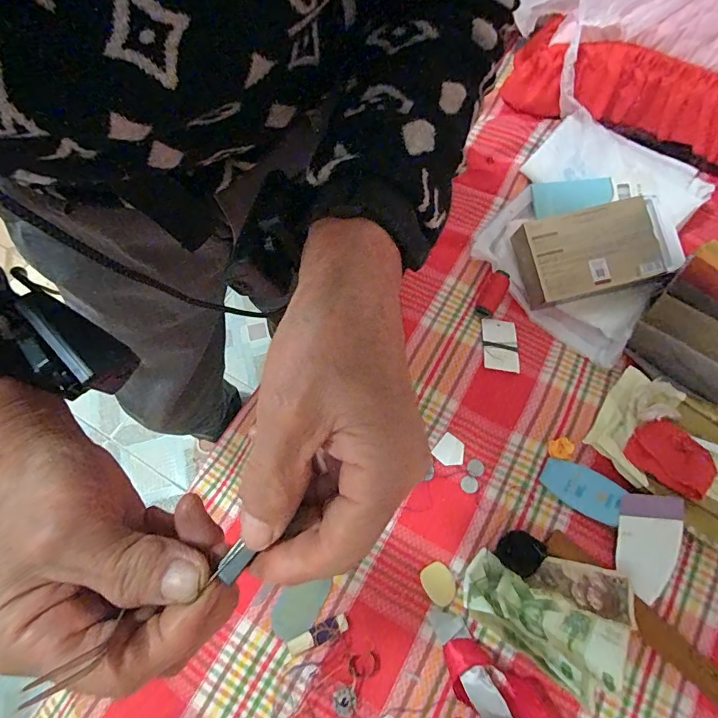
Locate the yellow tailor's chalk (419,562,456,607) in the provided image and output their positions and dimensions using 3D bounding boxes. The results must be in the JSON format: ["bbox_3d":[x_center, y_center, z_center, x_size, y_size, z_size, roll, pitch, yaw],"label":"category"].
[{"bbox_3d":[0.079,0.222,0.424,0.029,0.004,0.038,-24,69,-8],"label":"yellow tailor's chalk"}]

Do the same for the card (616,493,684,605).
[{"bbox_3d":[0.286,0.181,0.423,0.059,0.006,0.100,16,69,8],"label":"card"}]

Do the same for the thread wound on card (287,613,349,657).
[{"bbox_3d":[-0.039,0.260,0.405,0.057,0.007,0.016,-25,69,-9],"label":"thread wound on card"}]

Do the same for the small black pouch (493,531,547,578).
[{"bbox_3d":[0.162,0.193,0.428,0.044,0.011,0.042,-41,72,-14],"label":"small black pouch"}]

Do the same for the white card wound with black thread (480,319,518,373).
[{"bbox_3d":[0.166,-0.016,0.508,0.039,0.006,0.064,0,68,11],"label":"white card wound with black thread"}]

